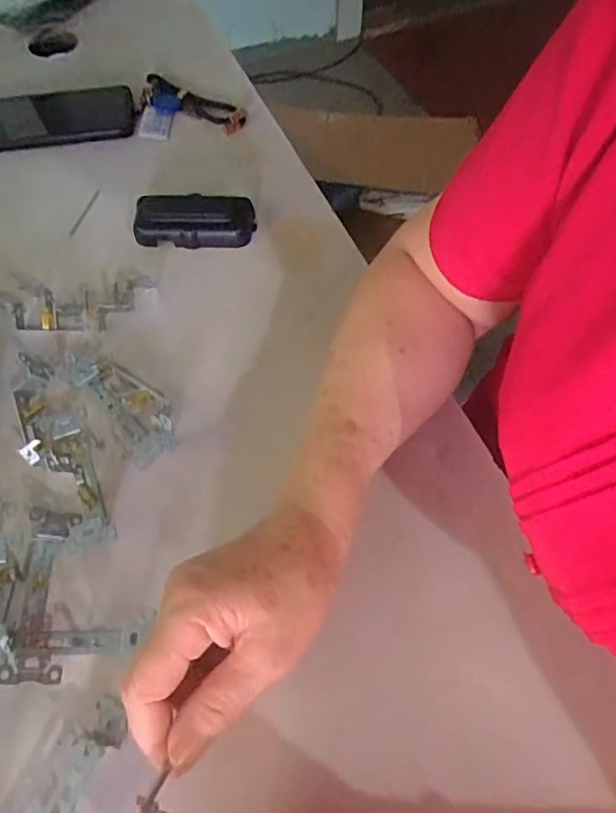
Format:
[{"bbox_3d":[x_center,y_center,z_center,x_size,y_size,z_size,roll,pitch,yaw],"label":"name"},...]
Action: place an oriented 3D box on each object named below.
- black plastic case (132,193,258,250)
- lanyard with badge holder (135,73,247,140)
[{"bbox_3d":[-0.105,-0.174,0.504,0.108,0.028,0.054,-8,61,-4],"label":"black plastic case"},{"bbox_3d":[-0.127,-0.324,0.590,0.121,0.015,0.089,10,62,6],"label":"lanyard with badge holder"}]

